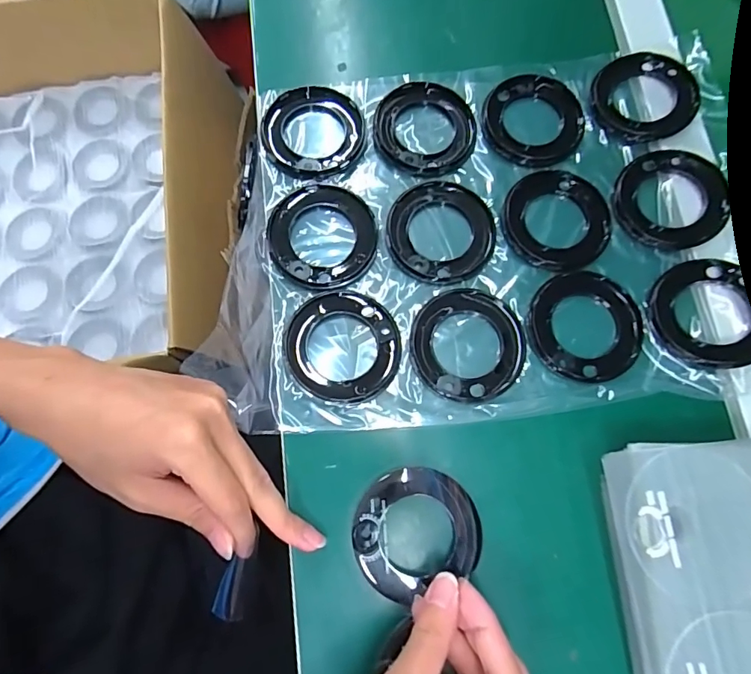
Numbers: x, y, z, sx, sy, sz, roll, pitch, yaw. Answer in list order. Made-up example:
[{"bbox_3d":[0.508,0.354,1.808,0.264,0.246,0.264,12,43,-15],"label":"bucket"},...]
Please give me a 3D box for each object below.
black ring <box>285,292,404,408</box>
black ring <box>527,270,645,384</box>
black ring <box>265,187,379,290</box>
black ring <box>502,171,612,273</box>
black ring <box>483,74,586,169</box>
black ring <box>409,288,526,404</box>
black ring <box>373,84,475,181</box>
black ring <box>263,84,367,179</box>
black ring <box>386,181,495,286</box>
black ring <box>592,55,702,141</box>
[{"bbox_3d":[-0.022,0.006,0.316,0.075,0.005,0.077,0,76,1],"label":"black ring"},{"bbox_3d":[0.145,-0.007,0.323,0.078,0.004,0.076,0,76,1],"label":"black ring"},{"bbox_3d":[-0.038,-0.072,0.333,0.076,0.007,0.075,0,76,1],"label":"black ring"},{"bbox_3d":[0.133,-0.086,0.341,0.075,0.004,0.080,0,76,1],"label":"black ring"},{"bbox_3d":[0.121,-0.166,0.357,0.074,0.007,0.076,0,76,1],"label":"black ring"},{"bbox_3d":[0.063,0.005,0.320,0.075,0.004,0.078,0,76,1],"label":"black ring"},{"bbox_3d":[0.038,-0.158,0.357,0.075,0.007,0.076,0,76,1],"label":"black ring"},{"bbox_3d":[-0.047,-0.152,0.352,0.074,0.007,0.076,0,76,1],"label":"black ring"},{"bbox_3d":[0.049,-0.077,0.338,0.083,0.004,0.072,-41,79,-9],"label":"black ring"},{"bbox_3d":[0.208,-0.187,0.361,0.072,0.014,0.078,0,76,1],"label":"black ring"}]

